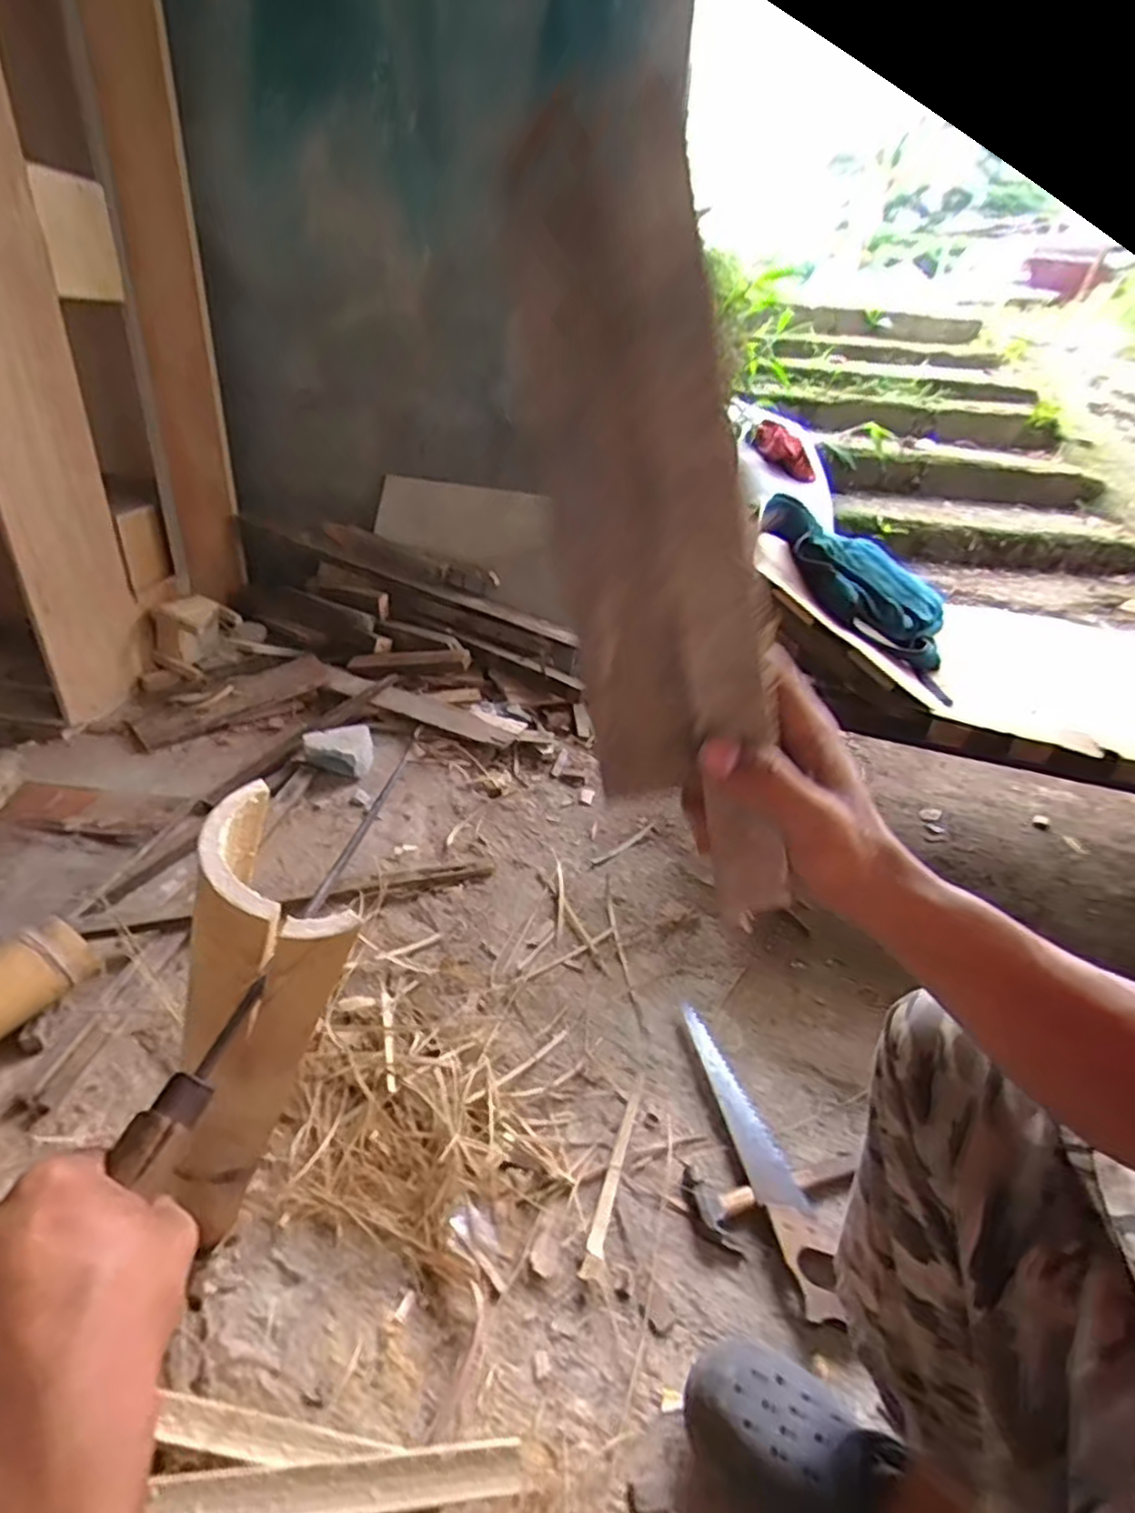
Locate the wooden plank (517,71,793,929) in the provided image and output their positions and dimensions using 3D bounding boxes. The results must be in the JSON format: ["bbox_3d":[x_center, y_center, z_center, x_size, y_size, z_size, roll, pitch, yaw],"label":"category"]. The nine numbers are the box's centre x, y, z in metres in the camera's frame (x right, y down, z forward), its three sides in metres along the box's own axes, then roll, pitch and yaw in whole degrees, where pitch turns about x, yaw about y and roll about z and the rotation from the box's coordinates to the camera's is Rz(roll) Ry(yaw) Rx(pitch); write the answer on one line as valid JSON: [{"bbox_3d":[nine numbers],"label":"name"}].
[{"bbox_3d":[0.037,-0.066,0.271,0.069,0.297,0.022,0,26,32],"label":"wooden plank"}]

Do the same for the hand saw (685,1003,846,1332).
[{"bbox_3d":[0.239,0.485,0.896,0.069,0.030,0.387,-3,34,-15],"label":"hand saw"}]

